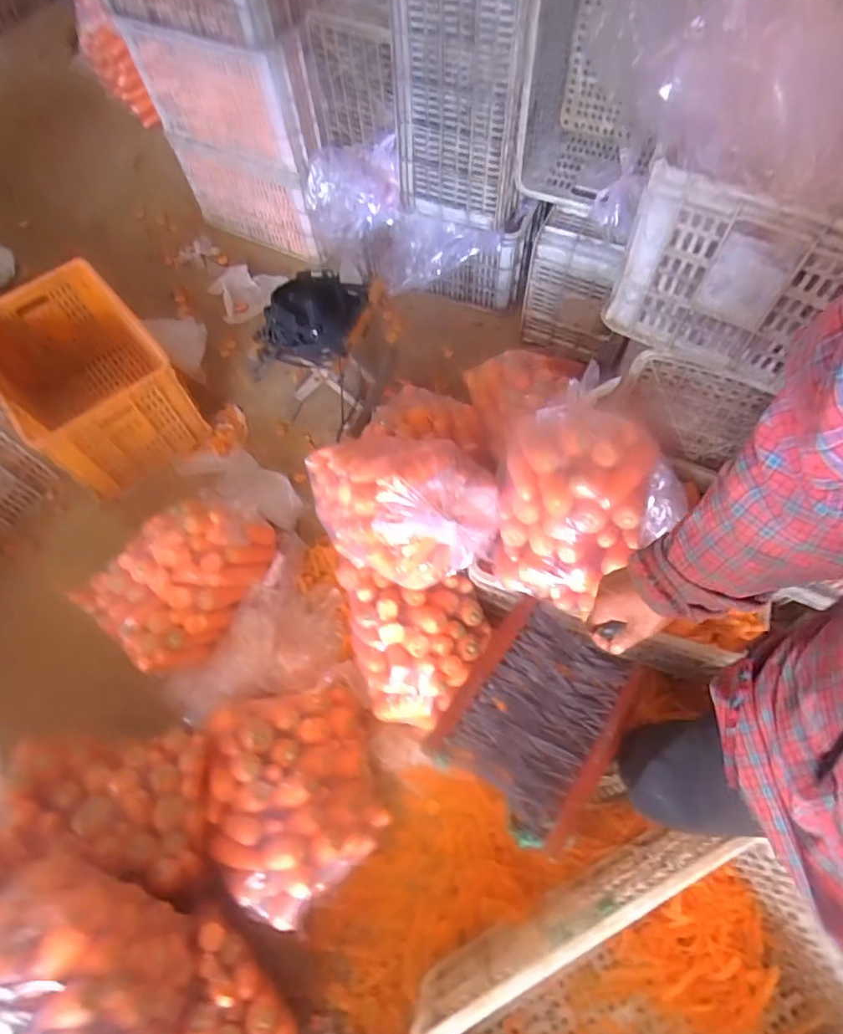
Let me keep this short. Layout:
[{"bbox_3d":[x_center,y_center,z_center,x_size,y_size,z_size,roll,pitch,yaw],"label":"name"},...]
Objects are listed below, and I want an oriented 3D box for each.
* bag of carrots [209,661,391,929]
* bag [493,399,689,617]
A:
[{"bbox_3d":[-0.230,0.481,0.969,0.292,0.149,0.374,-19,64,-6],"label":"bag of carrots"},{"bbox_3d":[0.260,-0.012,0.885,0.263,0.190,0.264,6,64,5],"label":"bag"}]

